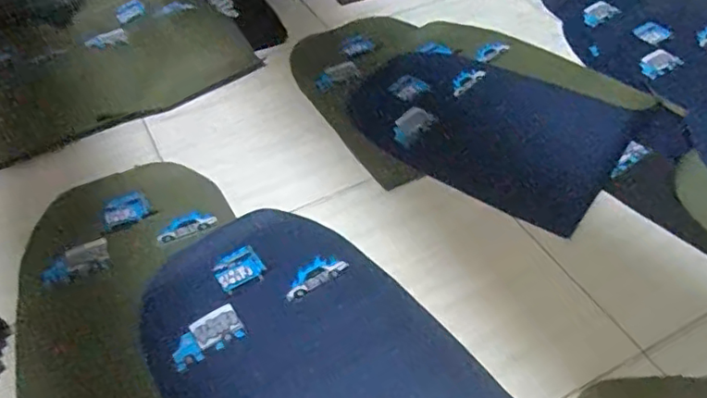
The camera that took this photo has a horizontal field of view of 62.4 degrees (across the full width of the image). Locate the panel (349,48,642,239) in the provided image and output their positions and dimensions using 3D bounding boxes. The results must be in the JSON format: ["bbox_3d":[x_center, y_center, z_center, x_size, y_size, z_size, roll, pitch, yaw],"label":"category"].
[{"bbox_3d":[0.211,-0.136,0.956,0.434,0.014,0.326,27,54,27],"label":"panel"}]

